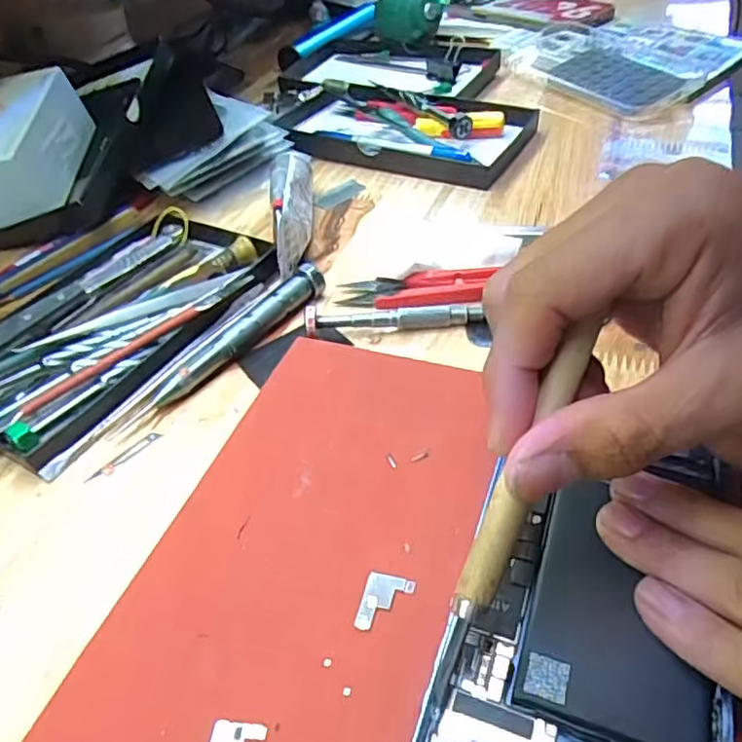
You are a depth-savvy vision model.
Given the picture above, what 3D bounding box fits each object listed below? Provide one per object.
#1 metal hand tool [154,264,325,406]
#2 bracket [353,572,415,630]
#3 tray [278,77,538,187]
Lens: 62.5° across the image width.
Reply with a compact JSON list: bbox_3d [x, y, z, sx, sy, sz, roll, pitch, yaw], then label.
[{"bbox_3d":[-0.064,-0.020,0.303,0.012,0.017,0.104,29,54,32],"label":"metal hand tool"},{"bbox_3d":[0.004,0.074,0.197,0.015,0.004,0.019,9,46,16],"label":"bracket"},{"bbox_3d":[0.021,-0.182,0.456,0.185,0.025,0.100,17,49,23],"label":"tray"}]

